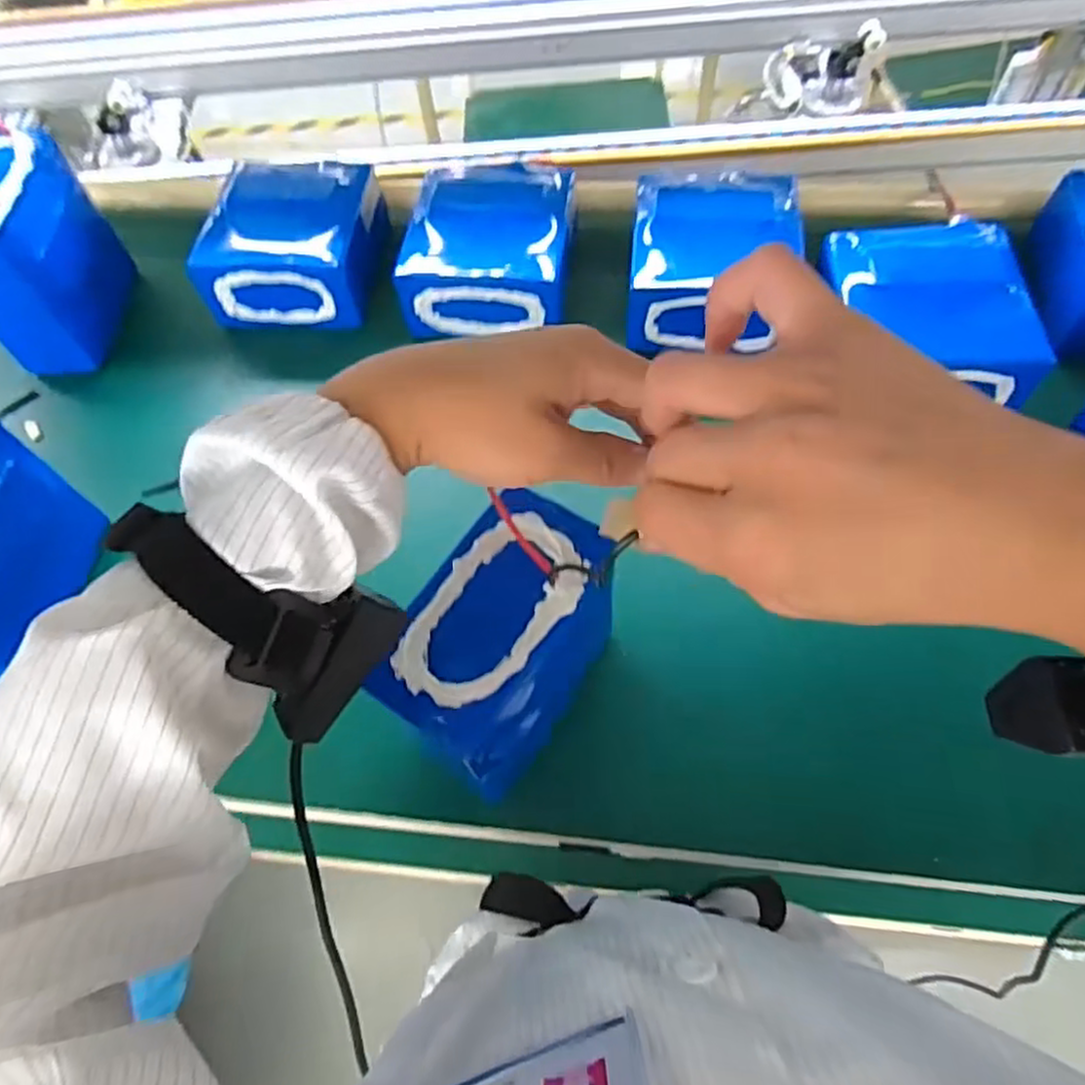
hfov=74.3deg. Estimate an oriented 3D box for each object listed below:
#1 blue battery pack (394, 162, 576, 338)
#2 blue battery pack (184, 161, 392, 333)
[{"bbox_3d":[-0.047,-0.270,0.657,0.148,0.074,0.145,2,62,6],"label":"blue battery pack"},{"bbox_3d":[-0.234,-0.289,0.687,0.152,0.094,0.149,2,62,5],"label":"blue battery pack"}]

